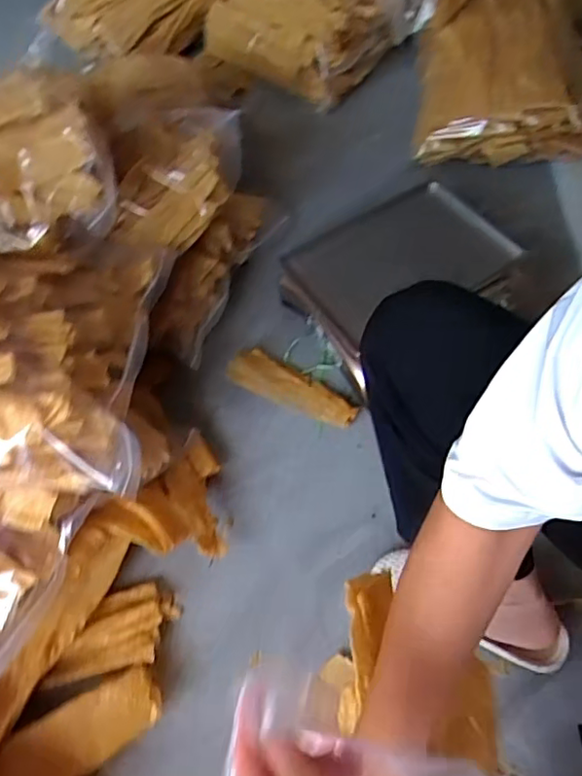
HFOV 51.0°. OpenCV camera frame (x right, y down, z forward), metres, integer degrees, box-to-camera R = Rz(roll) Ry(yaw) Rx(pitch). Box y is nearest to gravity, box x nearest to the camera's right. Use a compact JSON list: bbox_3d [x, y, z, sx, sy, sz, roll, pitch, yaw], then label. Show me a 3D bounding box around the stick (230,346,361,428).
[{"bbox_3d":[0.004,-0.003,0.983,0.223,0.016,0.068,22,62,18],"label":"stick"}]

